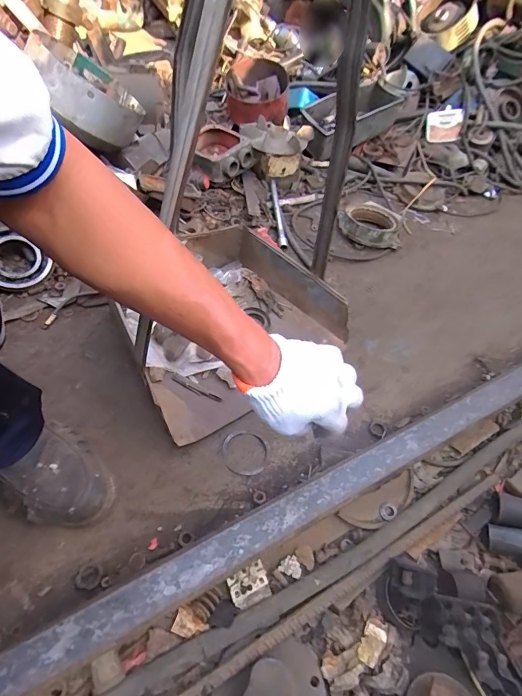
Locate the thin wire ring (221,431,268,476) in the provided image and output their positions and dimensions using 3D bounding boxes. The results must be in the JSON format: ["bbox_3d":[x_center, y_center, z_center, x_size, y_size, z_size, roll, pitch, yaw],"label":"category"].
[{"bbox_3d":[-0.024,0.153,0.554,0.068,0.005,0.066,6,51,-7],"label":"thin wire ring"}]

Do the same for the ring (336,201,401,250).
[{"bbox_3d":[0.268,-0.312,0.942,0.154,0.054,0.154,3,48,-3],"label":"ring"}]

